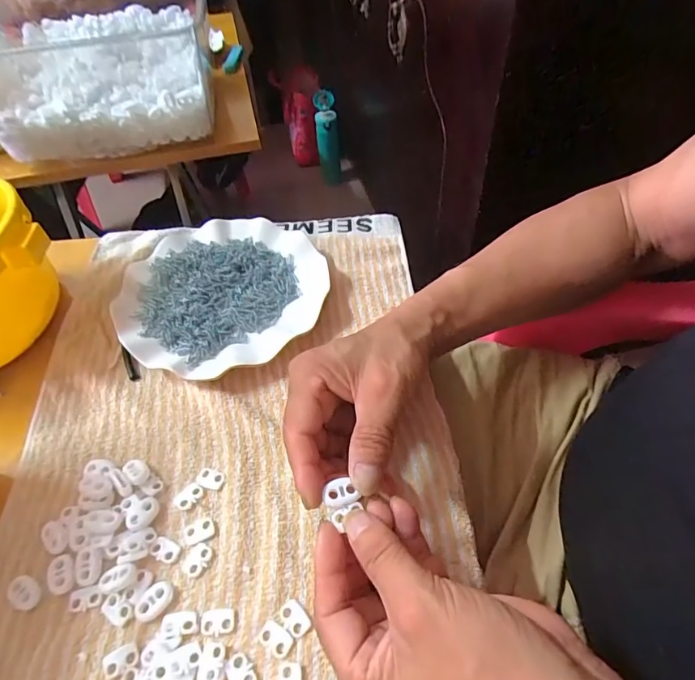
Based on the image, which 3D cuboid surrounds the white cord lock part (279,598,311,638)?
[{"bbox_3d":[-0.030,0.157,0.257,0.012,0.004,0.018,-35,58,-22],"label":"white cord lock part"}]

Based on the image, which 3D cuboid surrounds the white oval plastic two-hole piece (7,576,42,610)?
[{"bbox_3d":[-0.193,0.151,0.272,0.021,0.004,0.014,23,56,19],"label":"white oval plastic two-hole piece"}]

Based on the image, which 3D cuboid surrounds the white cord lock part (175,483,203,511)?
[{"bbox_3d":[-0.107,0.104,0.305,0.013,0.004,0.018,31,59,24],"label":"white cord lock part"}]

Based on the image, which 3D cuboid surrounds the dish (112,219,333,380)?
[{"bbox_3d":[-0.119,-0.049,0.414,0.189,0.019,0.180,-1,52,2],"label":"dish"}]

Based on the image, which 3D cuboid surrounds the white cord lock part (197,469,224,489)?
[{"bbox_3d":[-0.094,0.095,0.312,0.019,0.004,0.012,12,54,12],"label":"white cord lock part"}]

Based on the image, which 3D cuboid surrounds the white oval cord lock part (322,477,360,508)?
[{"bbox_3d":[-0.004,0.085,0.254,0.018,0.004,0.014,-18,53,-11],"label":"white oval cord lock part"}]

